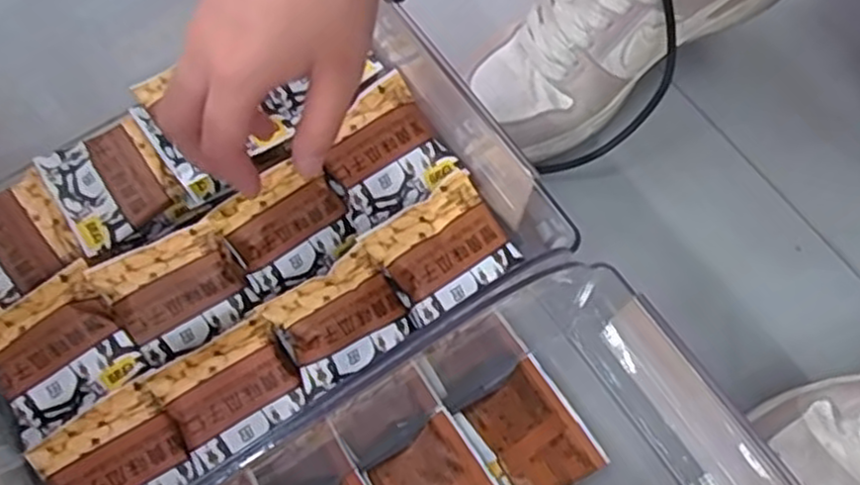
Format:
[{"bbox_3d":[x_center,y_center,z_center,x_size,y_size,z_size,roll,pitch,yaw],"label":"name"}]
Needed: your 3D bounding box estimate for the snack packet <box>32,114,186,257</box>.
[{"bbox_3d":[-0.183,-0.036,0.416,0.062,0.016,0.063,-33,72,-12],"label":"snack packet"}]

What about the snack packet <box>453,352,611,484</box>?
[{"bbox_3d":[0.054,0.102,0.383,0.059,0.007,0.065,-30,76,-28],"label":"snack packet"}]

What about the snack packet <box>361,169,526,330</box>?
[{"bbox_3d":[0.006,0.001,0.379,0.065,0.010,0.056,-35,73,-13],"label":"snack packet"}]

